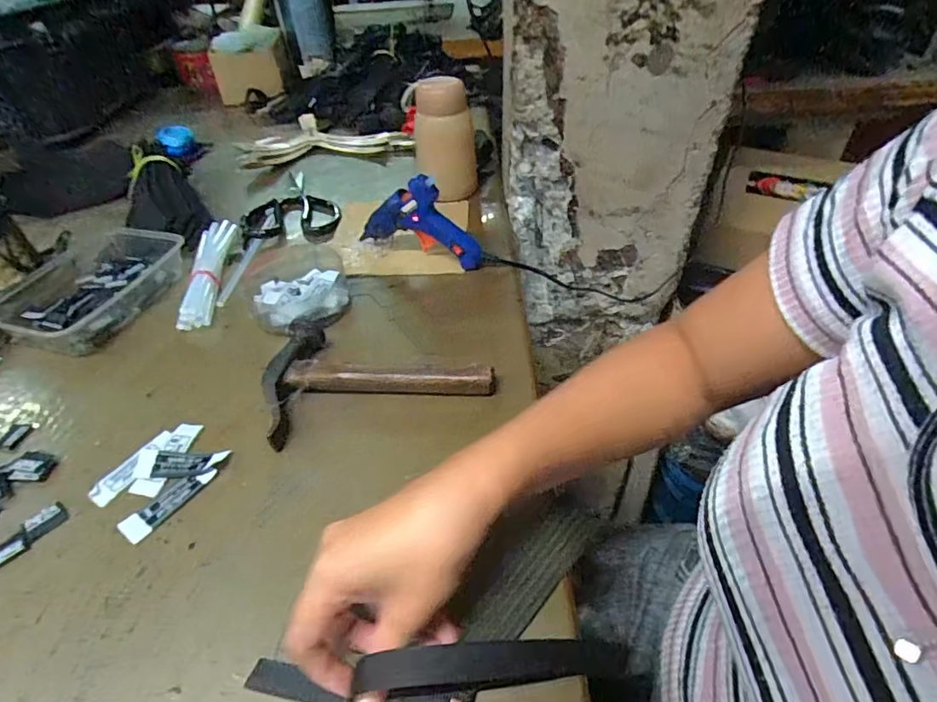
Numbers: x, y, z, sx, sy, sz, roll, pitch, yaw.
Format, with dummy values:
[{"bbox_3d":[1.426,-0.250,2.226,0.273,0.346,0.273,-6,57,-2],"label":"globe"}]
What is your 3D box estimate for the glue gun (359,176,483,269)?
[{"bbox_3d":[-0.052,-0.137,0.527,0.134,0.093,0.022,12,45,17],"label":"glue gun"}]

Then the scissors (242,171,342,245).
[{"bbox_3d":[-0.227,-0.193,0.667,0.116,0.026,0.185,-7,43,-3],"label":"scissors"}]

